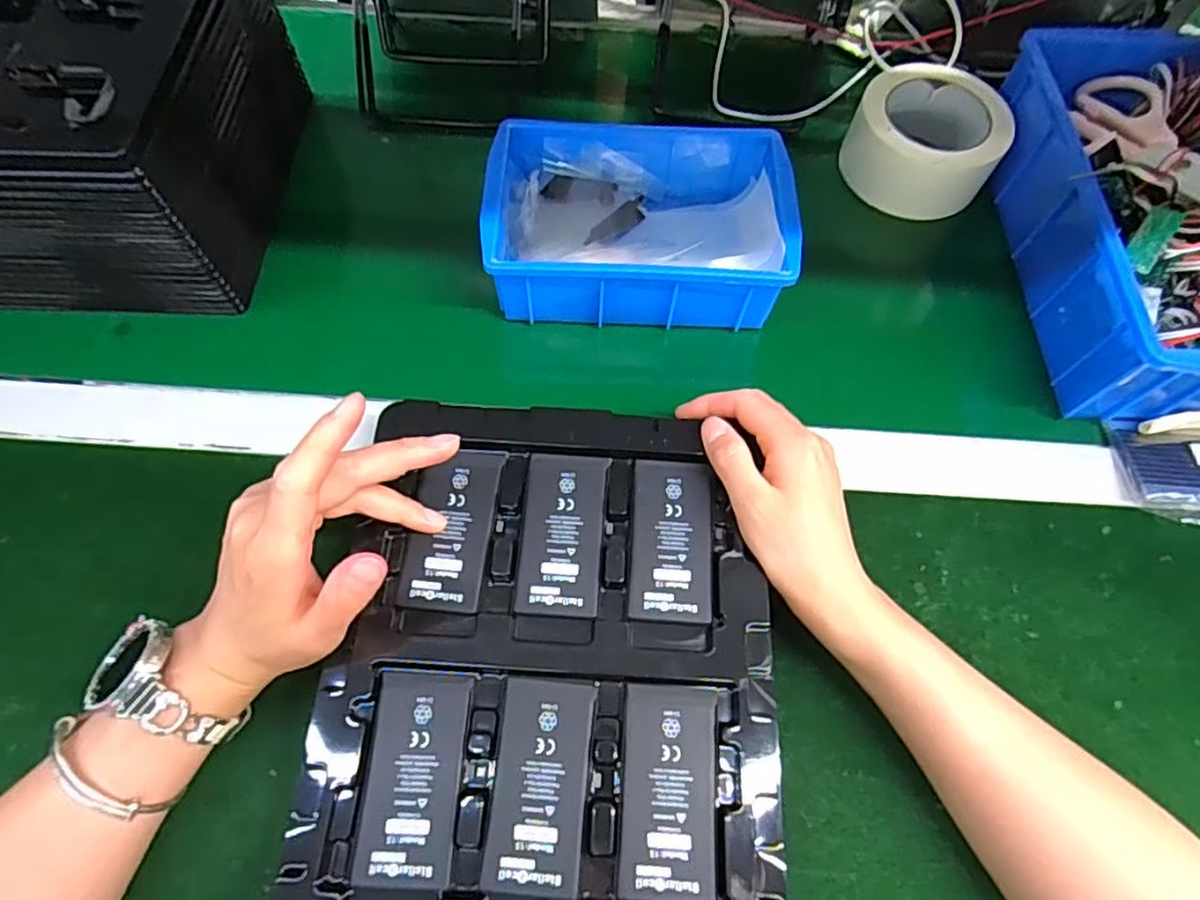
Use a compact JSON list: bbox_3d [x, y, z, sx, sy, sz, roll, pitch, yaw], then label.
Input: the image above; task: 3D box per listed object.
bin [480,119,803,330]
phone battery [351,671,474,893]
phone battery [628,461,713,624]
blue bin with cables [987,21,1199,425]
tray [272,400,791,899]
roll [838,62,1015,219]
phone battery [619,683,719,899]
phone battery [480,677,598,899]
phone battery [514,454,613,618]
[{"bbox_3d":[0.026,-0.158,0.449,0.195,0.057,0.134,0,66,-1],"label":"bin"},{"bbox_3d":[-0.085,0.150,0.299,0.044,0.004,0.088,2,66,0],"label":"phone battery"},{"bbox_3d":[0.038,0.048,0.348,0.043,0.004,0.086,3,66,0],"label":"phone battery"},{"bbox_3d":[0.394,-0.159,0.442,0.184,0.093,0.293,0,66,-1],"label":"blue bin with cables"},{"bbox_3d":[-0.024,0.103,0.317,0.215,0.013,0.270,2,66,0],"label":"tray"},{"bbox_3d":[0.247,-0.235,0.497,0.108,0.049,0.116,1,66,-1],"label":"roll"},{"bbox_3d":[0.032,0.156,0.299,0.043,0.004,0.087,4,66,0],"label":"phone battery"},{"bbox_3d":[-0.027,0.152,0.298,0.042,0.004,0.088,6,66,1],"label":"phone battery"},{"bbox_3d":[-0.020,0.044,0.347,0.043,0.004,0.087,4,66,0],"label":"phone battery"}]

